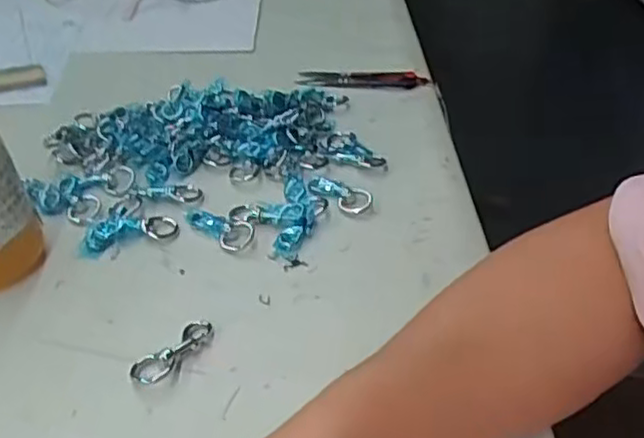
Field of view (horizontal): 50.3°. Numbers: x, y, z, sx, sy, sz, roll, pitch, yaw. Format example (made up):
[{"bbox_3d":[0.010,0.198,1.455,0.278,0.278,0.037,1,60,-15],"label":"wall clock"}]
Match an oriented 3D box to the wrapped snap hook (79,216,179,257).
[{"bbox_3d":[-0.123,0.008,0.434,0.060,0.006,0.023,-14,39,-16],"label":"wrapped snap hook"}]

